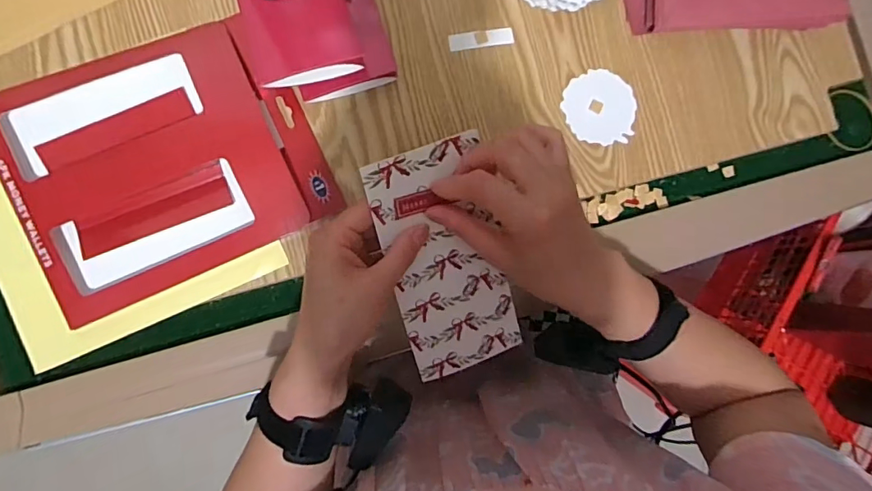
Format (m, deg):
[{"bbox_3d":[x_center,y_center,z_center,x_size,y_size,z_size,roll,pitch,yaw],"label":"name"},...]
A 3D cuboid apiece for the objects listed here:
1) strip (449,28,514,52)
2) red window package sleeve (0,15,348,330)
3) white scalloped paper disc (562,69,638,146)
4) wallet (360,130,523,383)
[{"bbox_3d":[0.041,-0.186,0.445,0.058,0.004,0.015,-10,98,-5],"label":"strip"},{"bbox_3d":[-0.216,-0.071,0.396,0.225,0.016,0.189,-25,88,-7],"label":"red window package sleeve"},{"bbox_3d":[0.150,-0.127,0.451,0.067,0.004,0.068,0,87,-5],"label":"white scalloped paper disc"},{"bbox_3d":[0.009,0.013,0.343,0.081,0.008,0.164,-21,112,-15],"label":"wallet"}]

